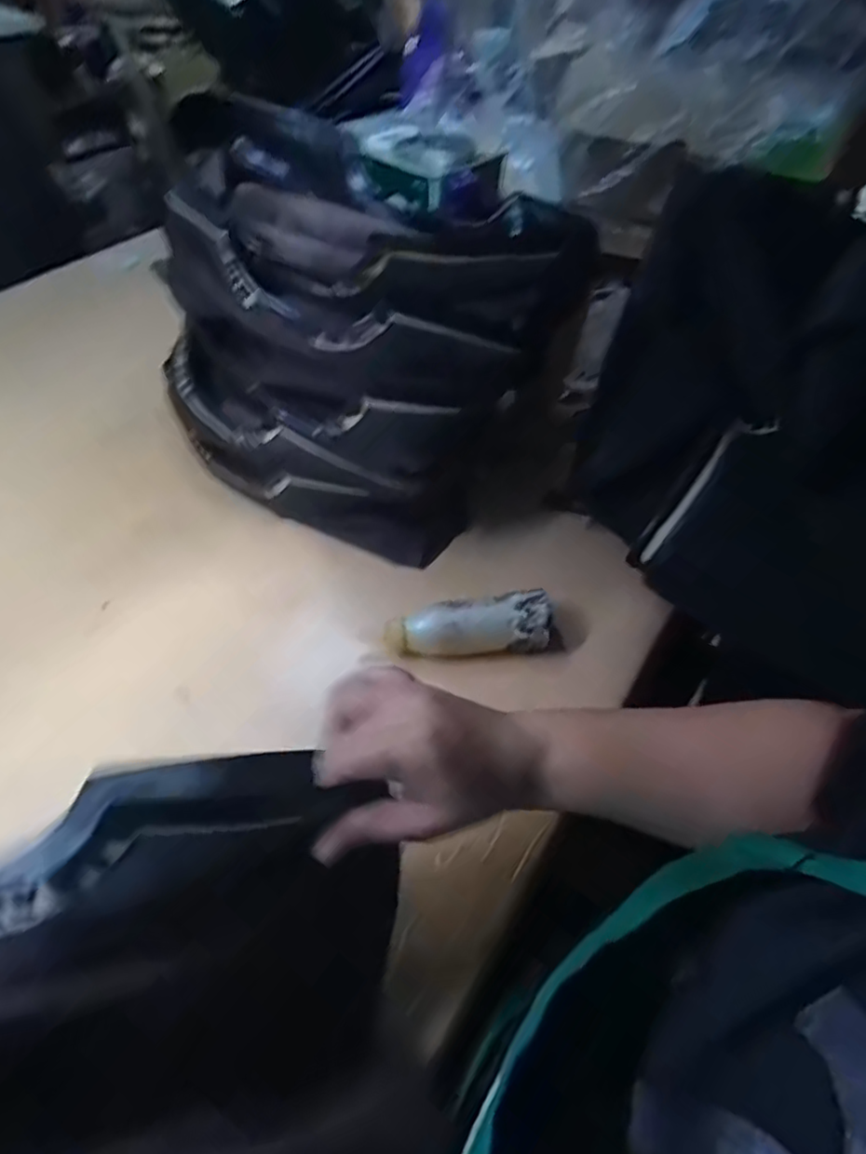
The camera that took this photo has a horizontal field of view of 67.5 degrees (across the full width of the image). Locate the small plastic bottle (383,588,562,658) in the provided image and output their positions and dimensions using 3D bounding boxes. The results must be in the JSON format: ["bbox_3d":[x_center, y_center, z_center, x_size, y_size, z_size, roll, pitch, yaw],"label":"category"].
[{"bbox_3d":[0.033,0.038,0.508,0.140,0.041,0.045,-3,50,-5],"label":"small plastic bottle"}]

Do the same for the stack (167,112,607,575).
[{"bbox_3d":[-0.060,-0.198,0.562,0.339,0.249,0.221,26,54,18],"label":"stack"}]

